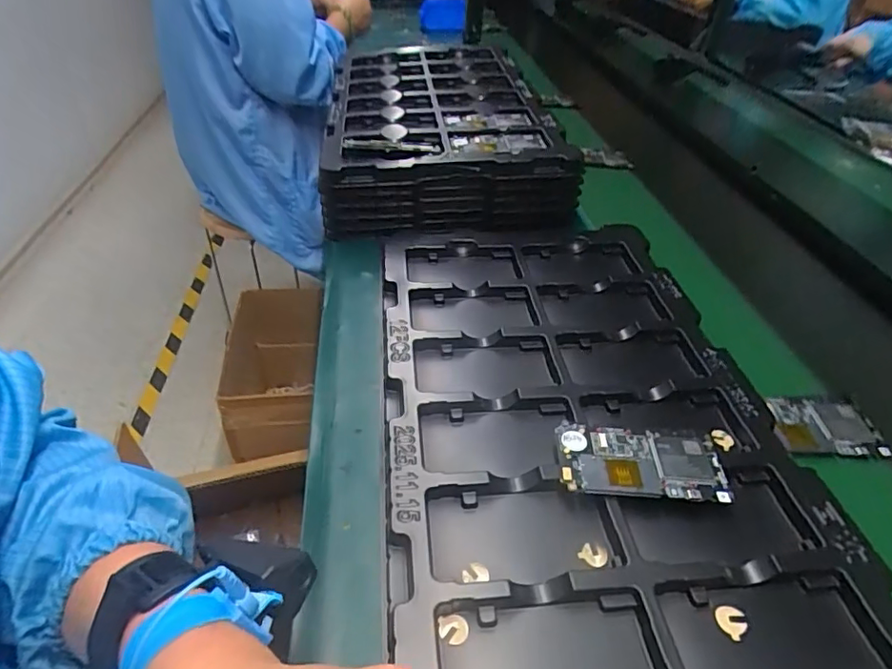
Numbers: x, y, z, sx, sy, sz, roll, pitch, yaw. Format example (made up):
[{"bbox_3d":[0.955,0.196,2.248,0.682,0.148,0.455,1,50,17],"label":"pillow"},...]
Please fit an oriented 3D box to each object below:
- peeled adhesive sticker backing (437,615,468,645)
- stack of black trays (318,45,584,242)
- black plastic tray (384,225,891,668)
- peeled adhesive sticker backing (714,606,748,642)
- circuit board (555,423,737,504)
[{"bbox_3d":[0.005,0.183,0.330,0.018,0.004,0.016,-2,41,-8],"label":"peeled adhesive sticker backing"},{"bbox_3d":[-0.013,-0.355,0.880,0.334,0.097,0.589,0,41,-5],"label":"stack of black trays"},{"bbox_3d":[0.113,0.062,0.480,0.330,0.034,0.563,-1,41,-6],"label":"black plastic tray"},{"bbox_3d":[0.184,0.184,0.342,0.019,0.004,0.018,3,40,-2],"label":"peeled adhesive sticker backing"},{"bbox_3d":[0.152,0.101,0.416,0.124,0.012,0.064,7,40,3],"label":"circuit board"}]

